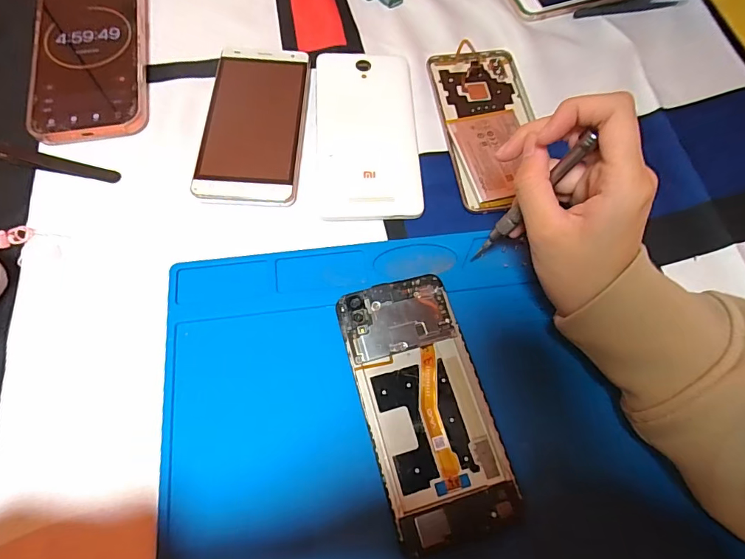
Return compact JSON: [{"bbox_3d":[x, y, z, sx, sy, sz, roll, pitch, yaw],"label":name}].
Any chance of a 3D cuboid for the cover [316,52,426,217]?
[{"bbox_3d":[-0.003,-0.114,0.327,0.075,0.011,0.149,-3,67,-3],"label":"cover"}]

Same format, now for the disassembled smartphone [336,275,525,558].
[{"bbox_3d":[0.031,0.071,0.252,0.069,0.012,0.147,-15,68,-8],"label":"disassembled smartphone"}]

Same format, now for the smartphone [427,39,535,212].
[{"bbox_3d":[0.093,-0.125,0.341,0.074,0.007,0.158,-7,68,-5],"label":"smartphone"}]

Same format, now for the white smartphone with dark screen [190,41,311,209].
[{"bbox_3d":[-0.088,-0.120,0.326,0.071,0.011,0.141,2,67,-1],"label":"white smartphone with dark screen"}]

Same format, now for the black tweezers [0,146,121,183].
[{"bbox_3d":[-0.245,-0.088,0.306,0.129,0.010,0.015,13,67,4],"label":"black tweezers"}]

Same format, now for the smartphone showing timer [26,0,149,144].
[{"bbox_3d":[-0.225,-0.180,0.344,0.082,0.015,0.164,-9,68,-6],"label":"smartphone showing timer"}]

